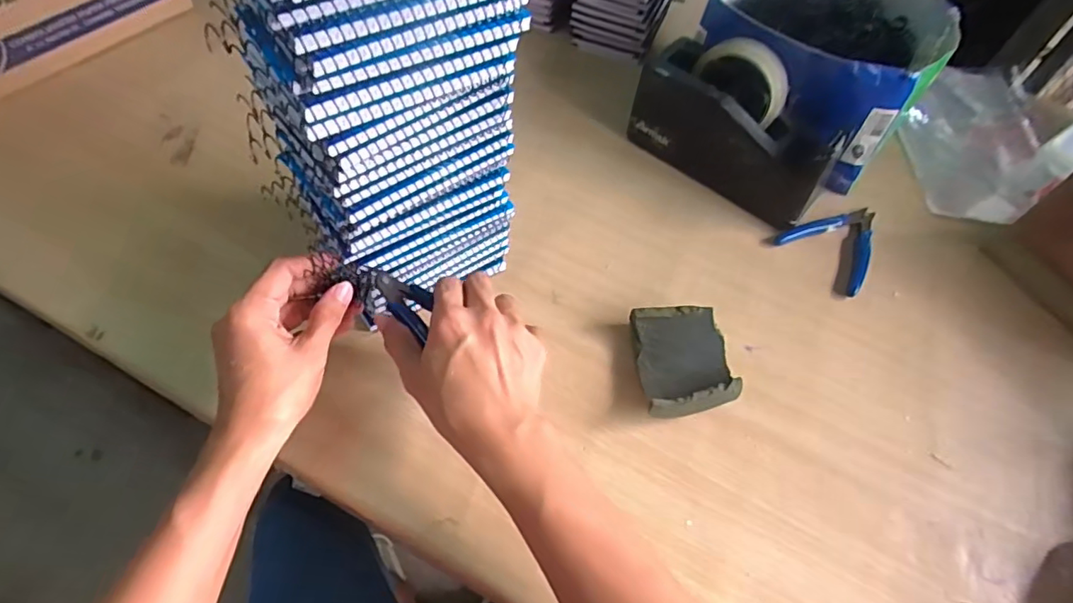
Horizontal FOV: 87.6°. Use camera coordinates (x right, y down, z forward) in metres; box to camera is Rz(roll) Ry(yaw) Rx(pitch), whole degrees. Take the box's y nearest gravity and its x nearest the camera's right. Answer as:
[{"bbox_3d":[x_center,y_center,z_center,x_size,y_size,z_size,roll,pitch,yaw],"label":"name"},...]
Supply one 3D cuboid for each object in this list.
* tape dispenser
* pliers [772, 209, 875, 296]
[{"bbox_3d":[0.203,-0.183,0.566,0.206,0.119,0.073,38,61,19],"label":"tape dispenser"},{"bbox_3d":[0.308,-0.065,0.564,0.109,0.009,0.087,-37,67,-25],"label":"pliers"}]

